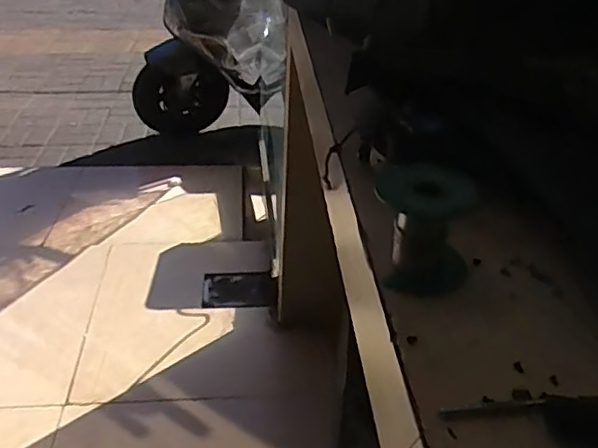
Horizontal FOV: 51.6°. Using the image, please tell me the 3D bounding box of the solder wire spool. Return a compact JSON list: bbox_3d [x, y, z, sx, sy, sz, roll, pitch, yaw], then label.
[{"bbox_3d":[0.087,0.002,0.435,0.067,0.069,0.067,9,35,9],"label":"solder wire spool"}]

